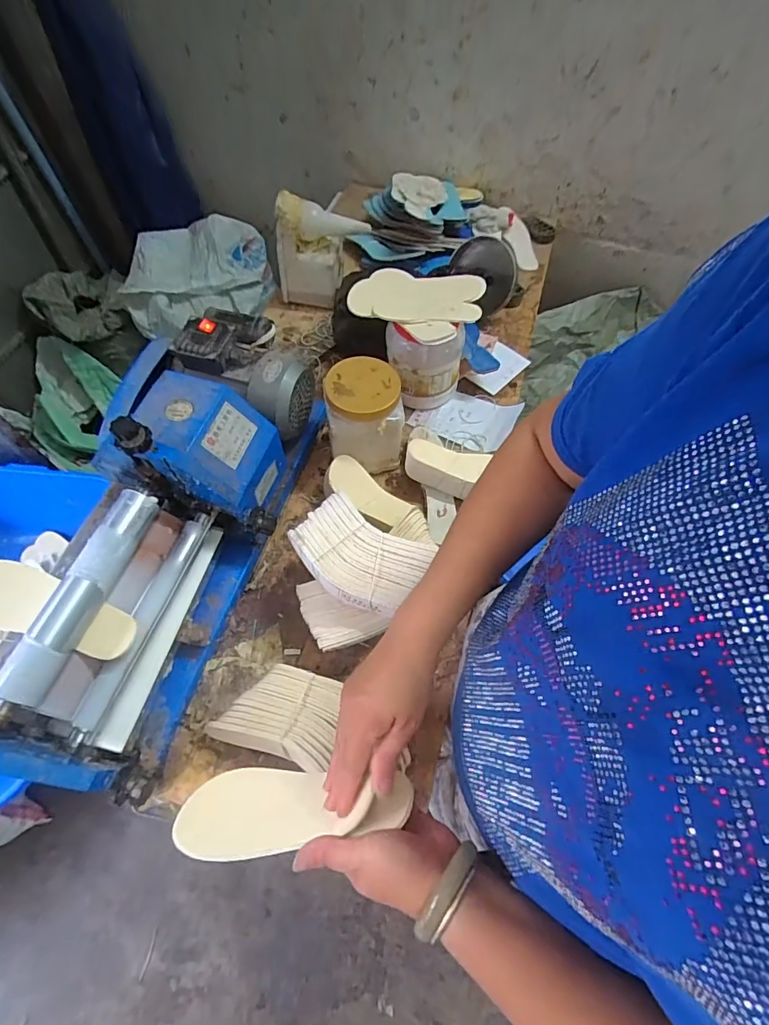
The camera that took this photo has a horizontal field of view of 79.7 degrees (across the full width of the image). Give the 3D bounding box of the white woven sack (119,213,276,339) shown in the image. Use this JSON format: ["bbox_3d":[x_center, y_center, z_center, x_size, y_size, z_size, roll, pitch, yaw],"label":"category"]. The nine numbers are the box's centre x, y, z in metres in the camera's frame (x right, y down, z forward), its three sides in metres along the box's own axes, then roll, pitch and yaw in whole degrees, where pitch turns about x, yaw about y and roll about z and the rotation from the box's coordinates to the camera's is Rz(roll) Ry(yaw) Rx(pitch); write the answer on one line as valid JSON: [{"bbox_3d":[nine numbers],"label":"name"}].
[{"bbox_3d":[-0.544,-0.679,1.343,0.424,0.166,0.243,-13,63,-7],"label":"white woven sack"}]

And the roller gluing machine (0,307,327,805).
[{"bbox_3d":[-0.306,-0.004,0.630,0.267,0.221,0.623,14,63,7],"label":"roller gluing machine"}]

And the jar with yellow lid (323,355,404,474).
[{"bbox_3d":[-0.034,-0.157,0.764,0.116,0.163,0.103,-8,63,-4],"label":"jar with yellow lid"}]

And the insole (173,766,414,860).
[{"bbox_3d":[-0.078,0.264,0.409,0.213,0.050,0.065,-13,61,18],"label":"insole"}]

